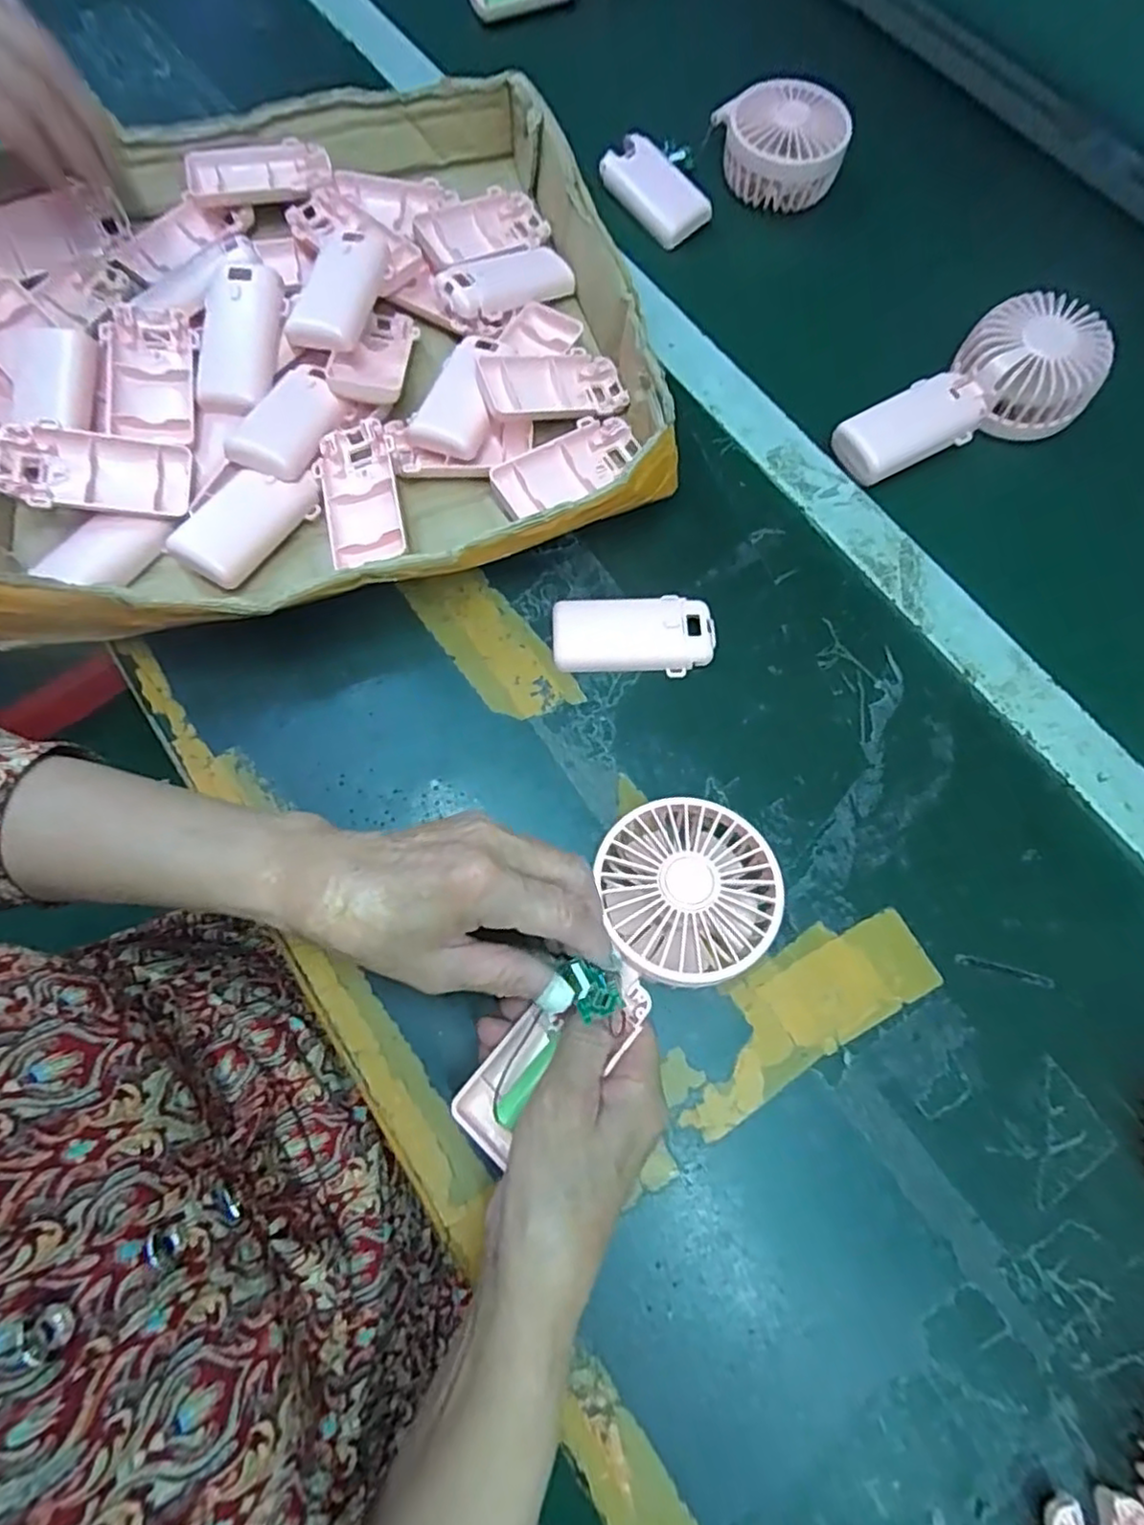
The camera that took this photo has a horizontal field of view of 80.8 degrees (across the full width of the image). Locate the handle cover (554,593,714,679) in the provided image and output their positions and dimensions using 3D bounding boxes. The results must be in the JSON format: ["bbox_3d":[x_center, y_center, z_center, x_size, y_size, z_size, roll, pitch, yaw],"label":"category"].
[{"bbox_3d":[0.036,-0.075,0.390,0.091,0.015,0.045,3,72,0],"label":"handle cover"}]

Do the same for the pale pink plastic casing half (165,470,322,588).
[{"bbox_3d":[-0.185,-0.138,0.384,0.039,0.021,0.082,37,75,10],"label":"pale pink plastic casing half"}]

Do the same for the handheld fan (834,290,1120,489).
[{"bbox_3d":[0.256,-0.231,0.428,0.170,0.040,0.080,-32,75,-11],"label":"handheld fan"}]

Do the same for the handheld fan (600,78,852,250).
[{"bbox_3d":[0.111,-0.449,0.497,0.159,0.047,0.085,-17,73,-7],"label":"handheld fan"}]

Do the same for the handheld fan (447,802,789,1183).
[{"bbox_3d":[0.019,0.090,0.297,0.079,0.031,0.181,43,79,12],"label":"handheld fan"}]

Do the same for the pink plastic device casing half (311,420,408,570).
[{"bbox_3d":[-0.125,-0.158,0.394,0.046,0.017,0.090,-9,72,-4],"label":"pink plastic device casing half"}]

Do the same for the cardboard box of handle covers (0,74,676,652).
[{"bbox_3d":[-0.170,-0.262,0.419,0.391,0.066,0.383,-18,73,-7],"label":"cardboard box of handle covers"}]

